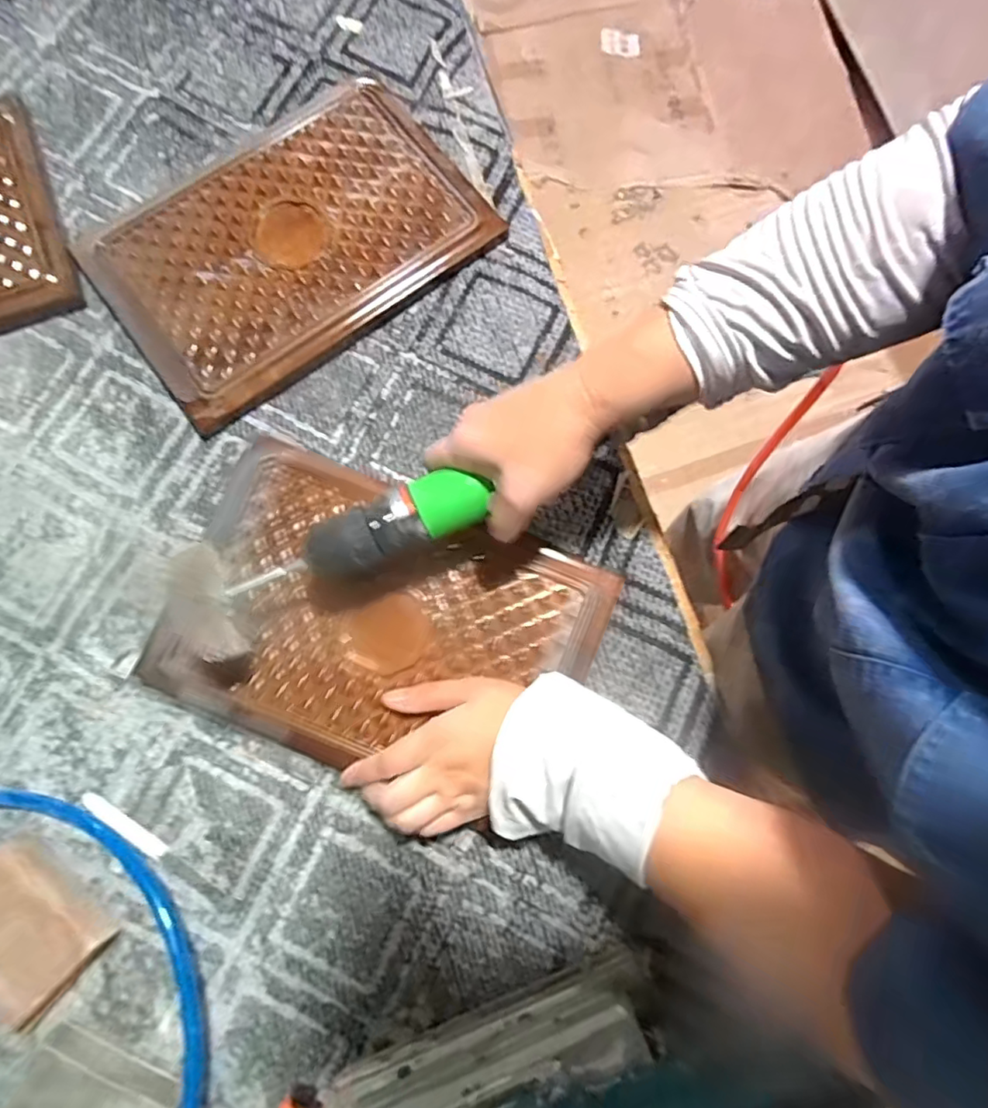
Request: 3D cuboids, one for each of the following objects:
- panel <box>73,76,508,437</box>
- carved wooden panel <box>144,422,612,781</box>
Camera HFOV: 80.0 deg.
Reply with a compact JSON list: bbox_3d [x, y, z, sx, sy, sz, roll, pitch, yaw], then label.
[{"bbox_3d":[-0.181,-0.279,0.514,0.312,0.022,0.227,-38,82,-9],"label":"panel"},{"bbox_3d":[-0.084,0.056,0.444,0.303,0.024,0.206,22,78,3],"label":"carved wooden panel"}]

